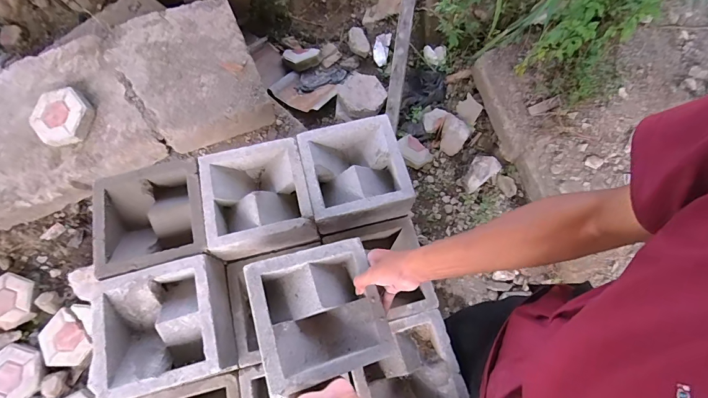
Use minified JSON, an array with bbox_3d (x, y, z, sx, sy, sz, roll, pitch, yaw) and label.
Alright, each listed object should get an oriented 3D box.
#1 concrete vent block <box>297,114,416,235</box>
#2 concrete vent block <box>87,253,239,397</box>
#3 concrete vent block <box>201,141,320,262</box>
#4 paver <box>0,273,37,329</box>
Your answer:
[{"bbox_3d":[0.001,-0.050,0.741,0.201,0.099,0.196,-13,69,-5],"label":"concrete vent block"},{"bbox_3d":[-0.338,0.228,0.625,0.202,0.094,0.194,-14,69,-5],"label":"concrete vent block"},{"bbox_3d":[-0.192,0.002,0.716,0.197,0.096,0.194,-13,69,-5],"label":"concrete vent block"},{"bbox_3d":[-1.312,0.385,1.311,0.232,0.046,0.196,9,69,6],"label":"paver"}]

